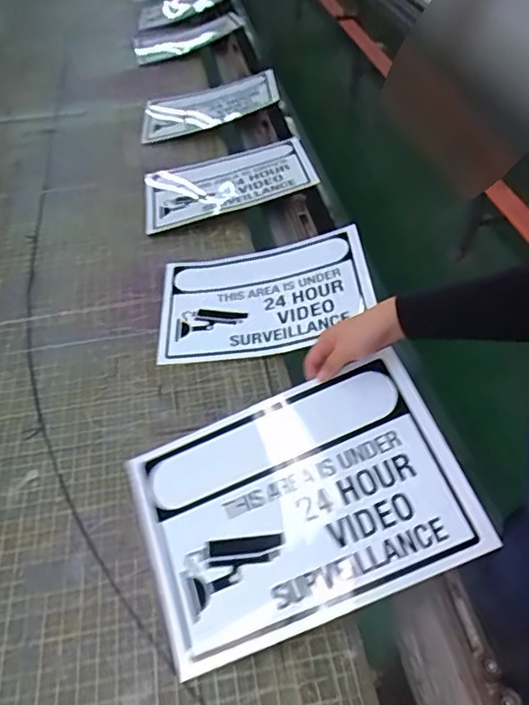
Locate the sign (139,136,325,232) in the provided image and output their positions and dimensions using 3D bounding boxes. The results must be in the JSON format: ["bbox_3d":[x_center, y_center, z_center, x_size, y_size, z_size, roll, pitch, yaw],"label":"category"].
[{"bbox_3d":[-0.083,-0.367,1.150,0.343,0.033,0.241,-15,48,-3],"label":"sign"}]

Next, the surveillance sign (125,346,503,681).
[{"bbox_3d":[0.034,0.167,0.622,0.353,0.013,0.248,-24,65,2],"label":"surveillance sign"}]

